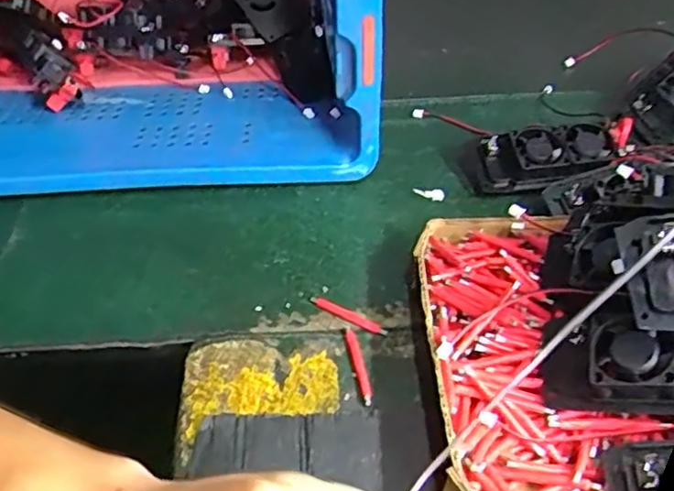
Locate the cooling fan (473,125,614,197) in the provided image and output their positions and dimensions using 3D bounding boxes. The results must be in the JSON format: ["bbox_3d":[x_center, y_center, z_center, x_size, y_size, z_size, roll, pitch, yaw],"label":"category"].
[{"bbox_3d":[0.163,-0.071,0.532,0.108,0.029,0.053,-13,44,8],"label":"cooling fan"}]

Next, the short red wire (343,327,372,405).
[{"bbox_3d":[0.014,0.075,0.419,0.007,0.005,0.058,-9,45,-9],"label":"short red wire"}]

